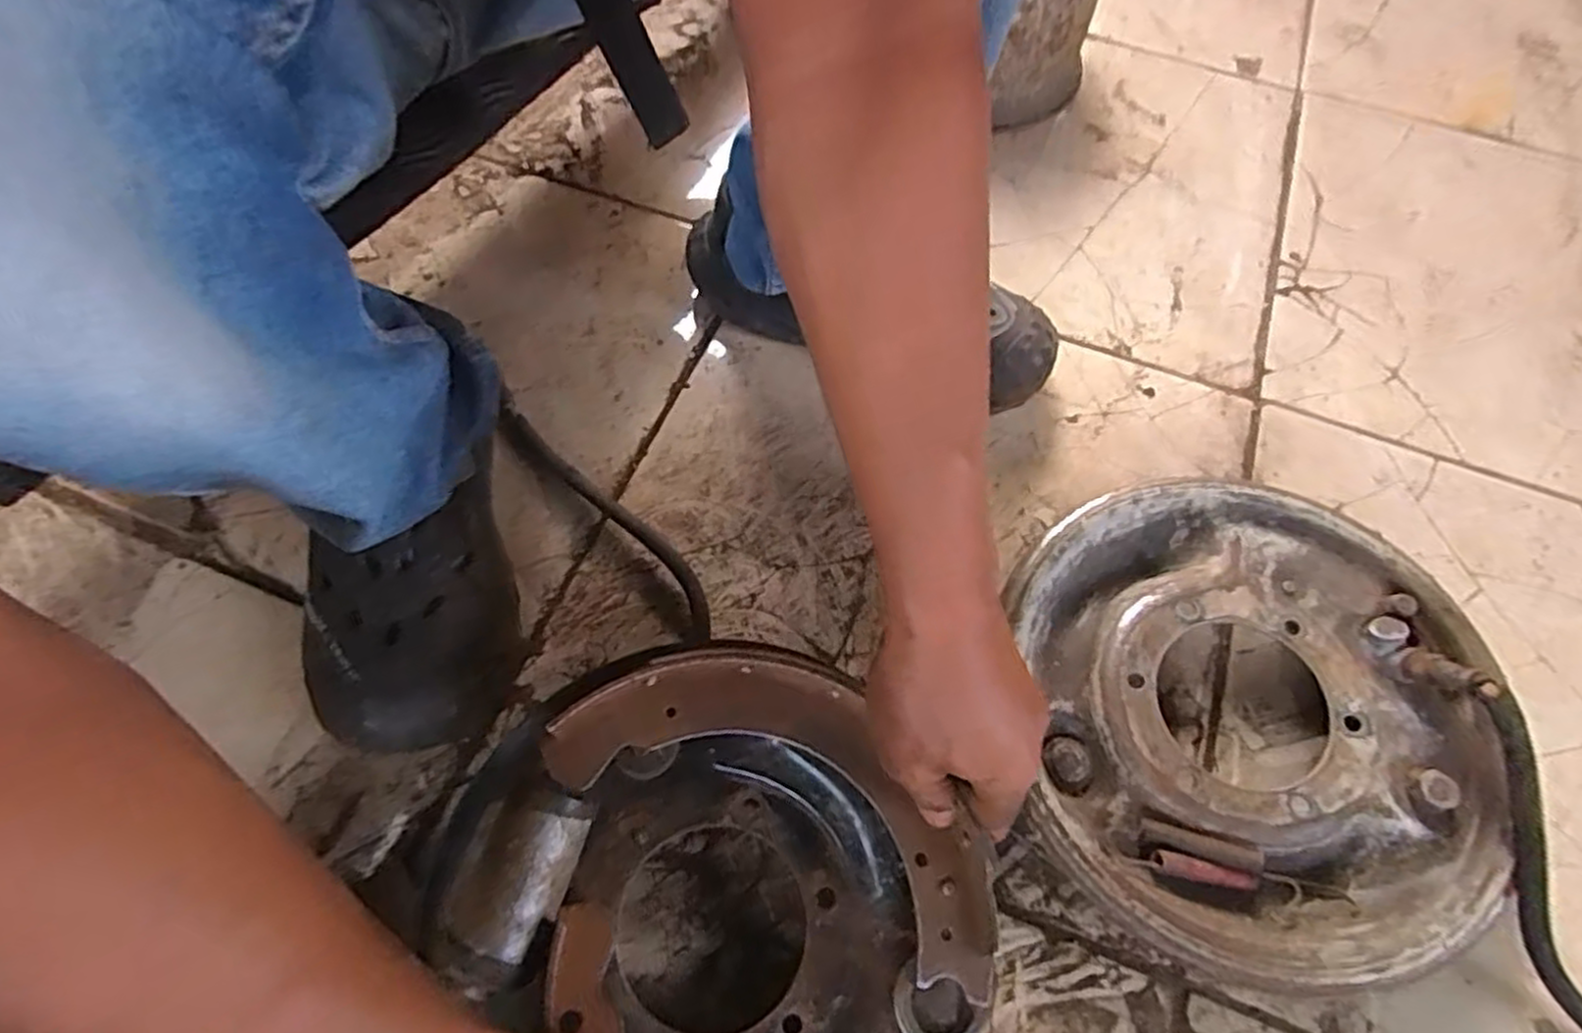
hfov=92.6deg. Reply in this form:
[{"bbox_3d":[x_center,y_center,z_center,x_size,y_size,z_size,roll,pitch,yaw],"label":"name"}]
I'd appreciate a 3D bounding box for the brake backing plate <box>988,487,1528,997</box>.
[{"bbox_3d":[0.248,0.108,0.431,0.253,0.061,0.268,3,63,1],"label":"brake backing plate"}]

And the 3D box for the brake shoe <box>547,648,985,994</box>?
[{"bbox_3d":[0.005,0.126,0.357,0.220,0.042,0.104,27,66,13],"label":"brake shoe"}]

